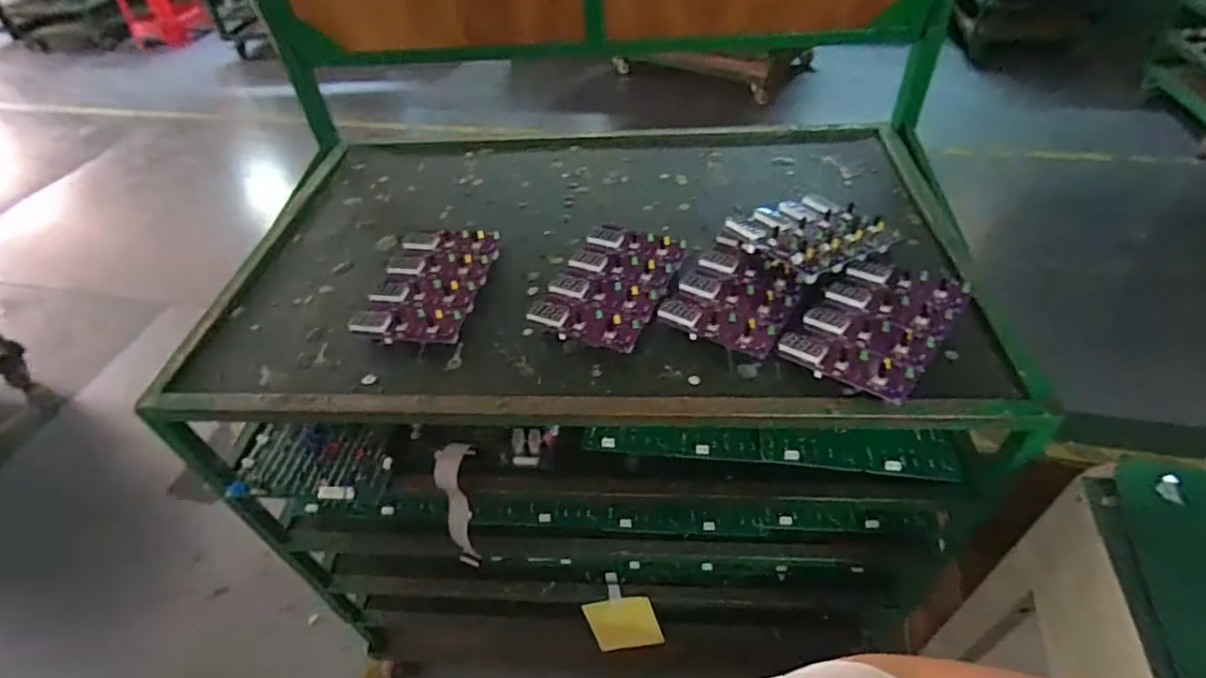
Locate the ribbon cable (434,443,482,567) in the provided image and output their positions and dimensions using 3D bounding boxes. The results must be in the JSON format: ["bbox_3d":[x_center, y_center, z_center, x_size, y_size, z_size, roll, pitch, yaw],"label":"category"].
[{"bbox_3d":[-0.157,0.192,0.673,0.035,0.158,0.035,-3,22,3],"label":"ribbon cable"}]

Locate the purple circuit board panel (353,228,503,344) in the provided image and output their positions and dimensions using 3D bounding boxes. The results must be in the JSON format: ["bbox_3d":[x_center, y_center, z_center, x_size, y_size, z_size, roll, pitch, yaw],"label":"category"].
[{"bbox_3d":[-0.195,-0.063,0.679,0.115,0.025,0.177,5,46,10],"label":"purple circuit board panel"}]

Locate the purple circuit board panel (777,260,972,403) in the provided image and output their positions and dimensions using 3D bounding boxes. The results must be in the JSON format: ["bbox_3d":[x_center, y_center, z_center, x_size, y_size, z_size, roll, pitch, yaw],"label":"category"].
[{"bbox_3d":[0.267,-0.025,0.577,0.115,0.019,0.188,30,55,30],"label":"purple circuit board panel"}]

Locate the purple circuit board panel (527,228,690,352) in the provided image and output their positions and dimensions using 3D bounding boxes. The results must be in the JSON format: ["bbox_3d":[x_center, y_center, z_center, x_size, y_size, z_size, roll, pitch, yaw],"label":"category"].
[{"bbox_3d":[0.011,-0.062,0.654,0.115,0.023,0.176,16,49,21],"label":"purple circuit board panel"}]

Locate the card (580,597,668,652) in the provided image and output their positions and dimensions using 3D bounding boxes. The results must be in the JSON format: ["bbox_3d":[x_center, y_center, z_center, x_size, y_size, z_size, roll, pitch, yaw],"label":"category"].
[{"bbox_3d":[0.030,0.410,0.857,0.095,0.087,0.010,-15,16,7],"label":"card"}]

